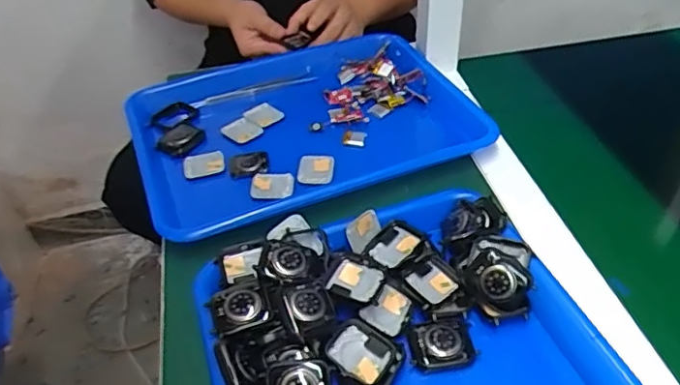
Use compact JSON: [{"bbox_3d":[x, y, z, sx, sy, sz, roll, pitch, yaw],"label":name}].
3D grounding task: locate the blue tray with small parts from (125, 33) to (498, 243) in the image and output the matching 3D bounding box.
[{"bbox_3d":[-0.043,-0.080,0.620,0.347,0.035,0.271,-18,44,-13],"label":"blue tray with small parts"}]

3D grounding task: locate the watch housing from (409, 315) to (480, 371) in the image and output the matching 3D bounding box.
[{"bbox_3d":[0.072,0.108,0.407,0.044,0.014,0.034,-11,43,-6],"label":"watch housing"}]

